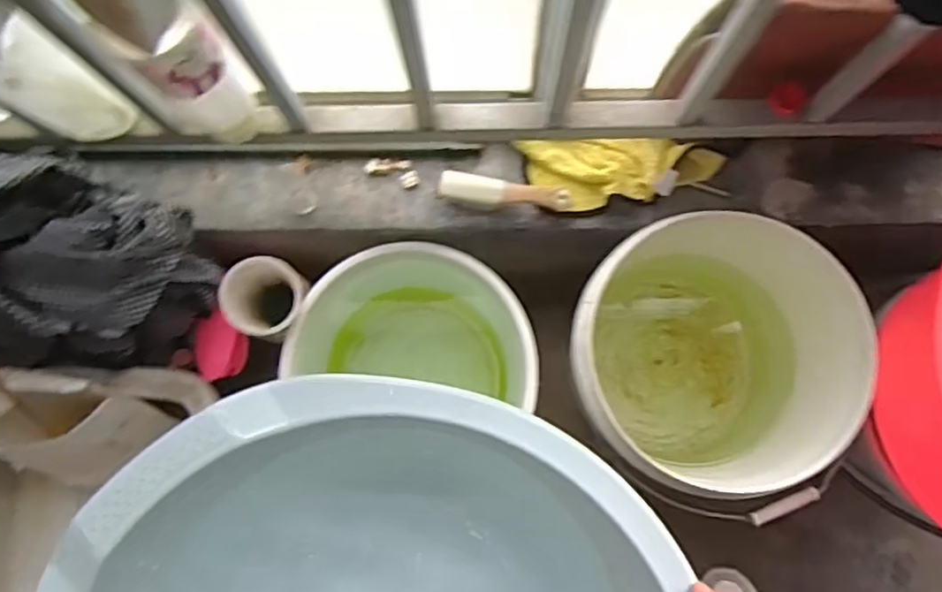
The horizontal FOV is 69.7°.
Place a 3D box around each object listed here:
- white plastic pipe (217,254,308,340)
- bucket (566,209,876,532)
[{"bbox_3d":[-0.242,0.007,0.846,0.083,0.164,0.089,0,81,1],"label":"white plastic pipe"},{"bbox_3d":[0.287,0.088,0.861,0.314,0.323,0.335,0,81,1],"label":"bucket"}]

